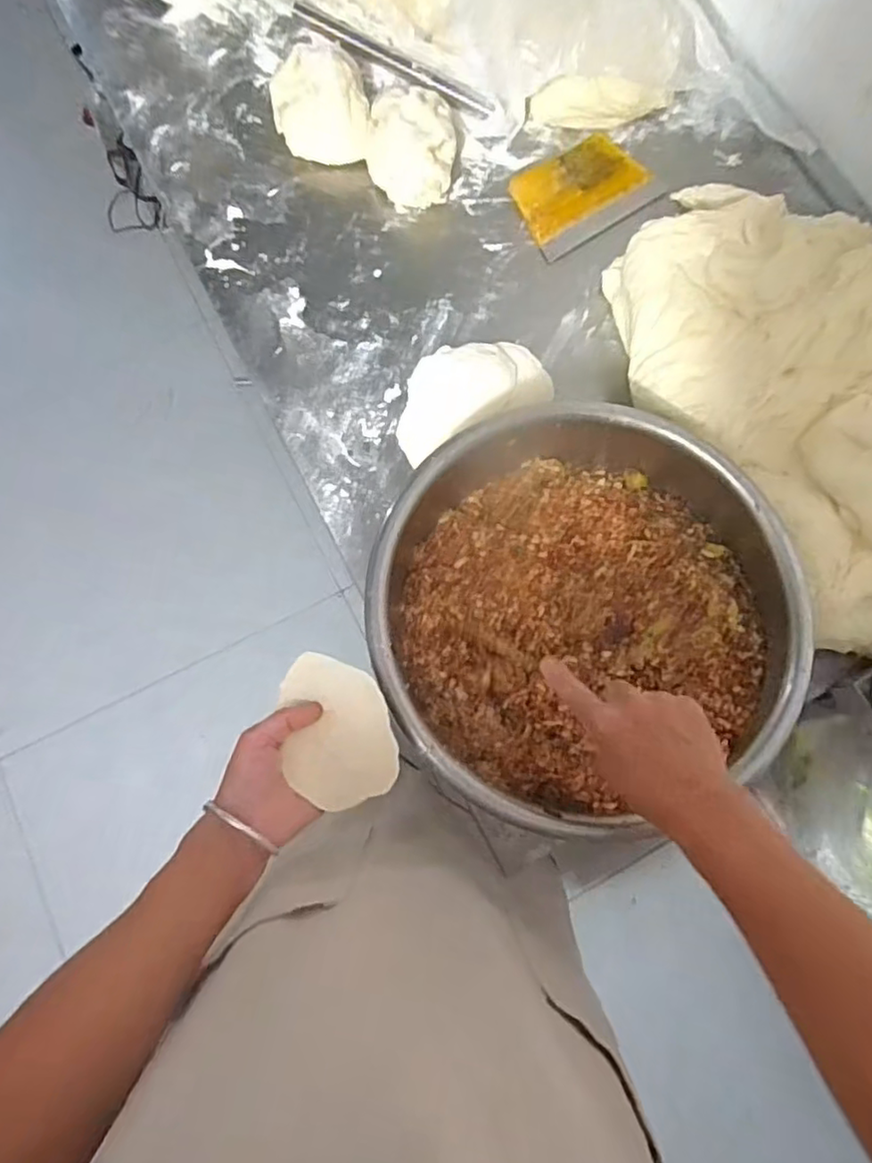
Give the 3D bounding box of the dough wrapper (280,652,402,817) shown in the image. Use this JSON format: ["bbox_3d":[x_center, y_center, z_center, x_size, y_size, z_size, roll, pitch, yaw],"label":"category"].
[{"bbox_3d":[-0.079,0.116,0.510,0.084,0.019,0.119,-15,76,-5],"label":"dough wrapper"}]

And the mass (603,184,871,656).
[{"bbox_3d":[0.440,-0.240,0.690,0.414,0.110,0.552,-32,78,-9],"label":"mass"}]

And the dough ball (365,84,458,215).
[{"bbox_3d":[-0.031,-0.558,0.818,0.112,0.060,0.142,7,75,1],"label":"dough ball"}]

